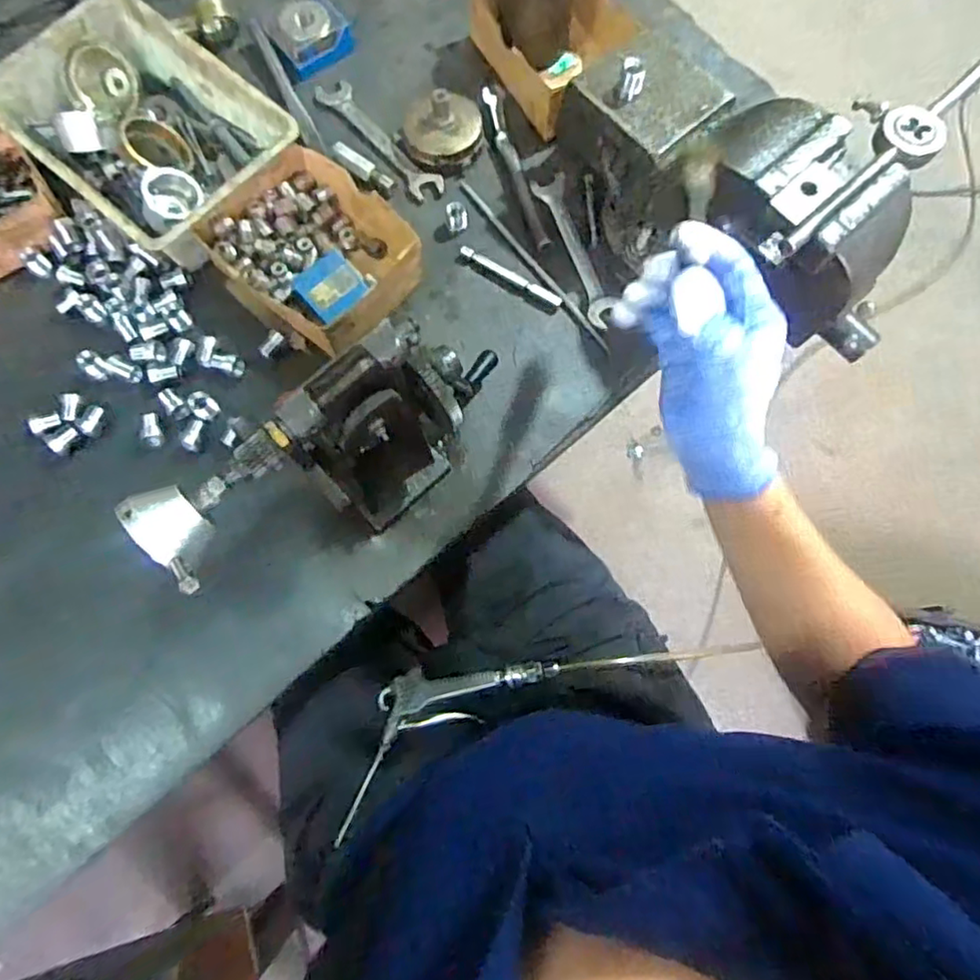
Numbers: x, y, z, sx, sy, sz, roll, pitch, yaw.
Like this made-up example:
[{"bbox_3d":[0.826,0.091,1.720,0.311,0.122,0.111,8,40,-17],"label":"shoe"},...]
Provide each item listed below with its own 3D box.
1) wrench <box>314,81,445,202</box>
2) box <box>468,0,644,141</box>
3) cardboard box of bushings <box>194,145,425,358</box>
[{"bbox_3d":[-0.110,-0.351,0.622,0.033,0.007,0.175,-38,78,-11],"label":"wrench"},{"bbox_3d":[0.070,-0.455,0.612,0.130,0.093,0.169,-27,76,-9],"label":"box"},{"bbox_3d":[-0.155,-0.211,0.560,0.173,0.050,0.146,38,77,9],"label":"cardboard box of bushings"}]

